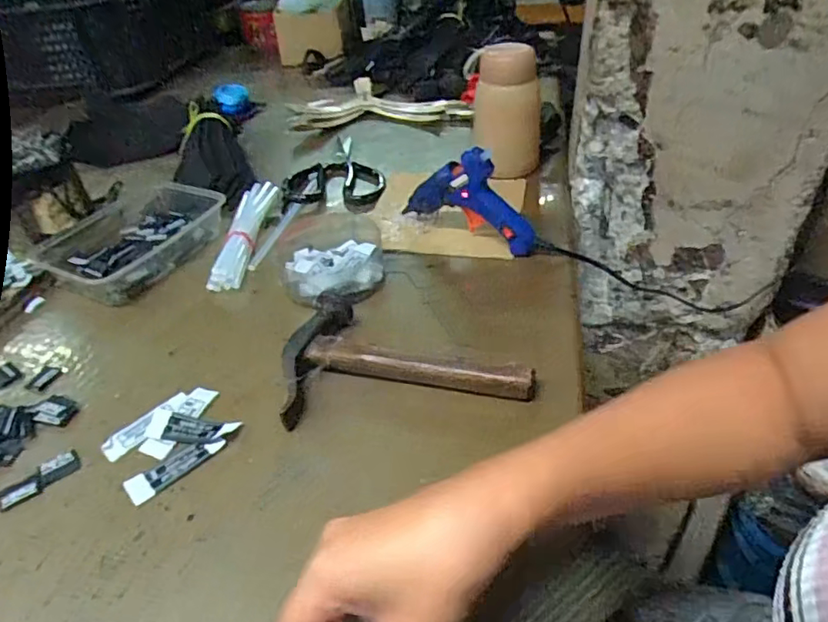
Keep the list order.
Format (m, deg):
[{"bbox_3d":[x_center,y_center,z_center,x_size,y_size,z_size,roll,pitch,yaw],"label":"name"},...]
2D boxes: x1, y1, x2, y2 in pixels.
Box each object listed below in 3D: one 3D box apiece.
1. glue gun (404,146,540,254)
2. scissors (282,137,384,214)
[{"bbox_3d":[0.051,-0.108,0.534,0.134,0.093,0.022,19,45,27],"label":"glue gun"},{"bbox_3d":[-0.090,-0.174,0.704,0.116,0.026,0.185,0,39,6],"label":"scissors"}]

